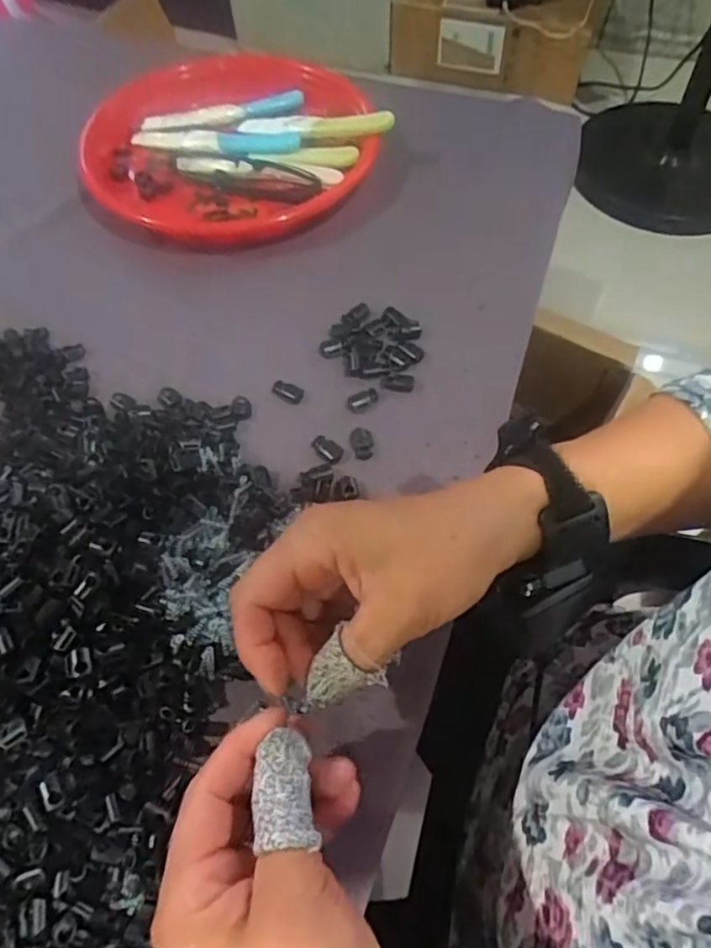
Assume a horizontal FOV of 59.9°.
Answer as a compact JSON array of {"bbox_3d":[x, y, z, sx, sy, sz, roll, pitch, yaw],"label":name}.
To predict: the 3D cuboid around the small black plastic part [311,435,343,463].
[{"bbox_3d":[-0.019,-0.016,0.398,0.023,0.005,0.013,36,65,19],"label":"small black plastic part"}]

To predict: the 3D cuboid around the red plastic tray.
[{"bbox_3d":[-0.124,-0.294,0.556,0.286,0.044,0.237,8,60,4],"label":"red plastic tray"}]

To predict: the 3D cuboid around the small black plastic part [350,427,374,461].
[{"bbox_3d":[0.004,-0.020,0.400,0.015,0.004,0.023,-8,60,-5],"label":"small black plastic part"}]

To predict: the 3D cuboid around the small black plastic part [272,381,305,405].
[{"bbox_3d":[-0.047,-0.057,0.424,0.023,0.004,0.014,22,62,12],"label":"small black plastic part"}]

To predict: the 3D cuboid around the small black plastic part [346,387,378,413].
[{"bbox_3d":[0.005,-0.051,0.419,0.023,0.004,0.014,-30,64,-17],"label":"small black plastic part"}]

